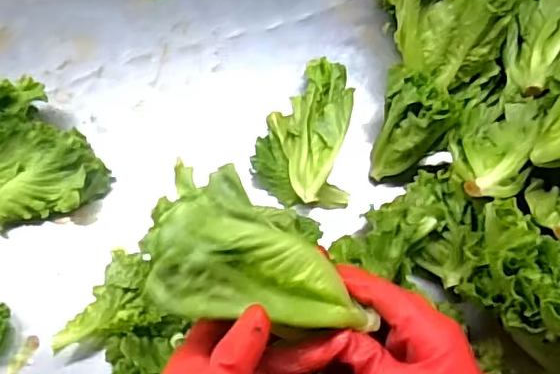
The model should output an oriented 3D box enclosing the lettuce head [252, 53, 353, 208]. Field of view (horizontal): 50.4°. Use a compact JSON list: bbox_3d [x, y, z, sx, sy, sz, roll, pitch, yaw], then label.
[{"bbox_3d":[0.023,-0.053,0.512,0.084,0.048,0.136,7,72,0],"label":"lettuce head"}]

